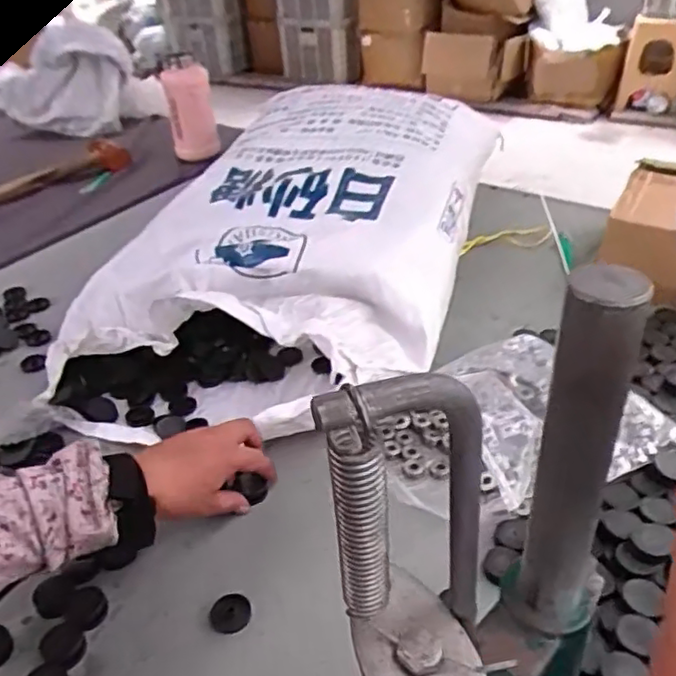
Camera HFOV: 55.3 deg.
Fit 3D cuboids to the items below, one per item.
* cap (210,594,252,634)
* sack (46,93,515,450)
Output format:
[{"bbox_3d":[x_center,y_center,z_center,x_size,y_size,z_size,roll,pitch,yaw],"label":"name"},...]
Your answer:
[{"bbox_3d":[-0.090,0.233,0.544,0.033,0.007,0.031,-3,35,2],"label":"cap"},{"bbox_3d":[-0.067,-0.155,0.938,0.449,0.187,0.740,8,37,17],"label":"sack"}]

